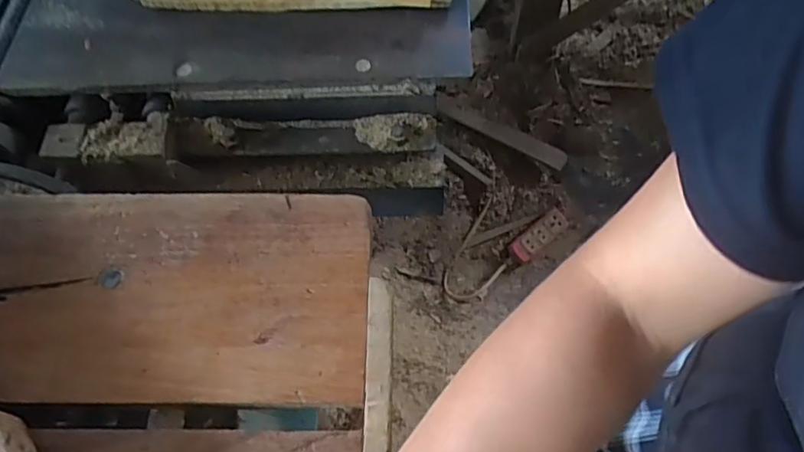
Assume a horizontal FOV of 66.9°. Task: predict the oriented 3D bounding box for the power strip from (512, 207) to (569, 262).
[{"bbox_3d":[0.327,0.016,1.418,0.164,0.023,0.054,-37,94,-22],"label":"power strip"}]

